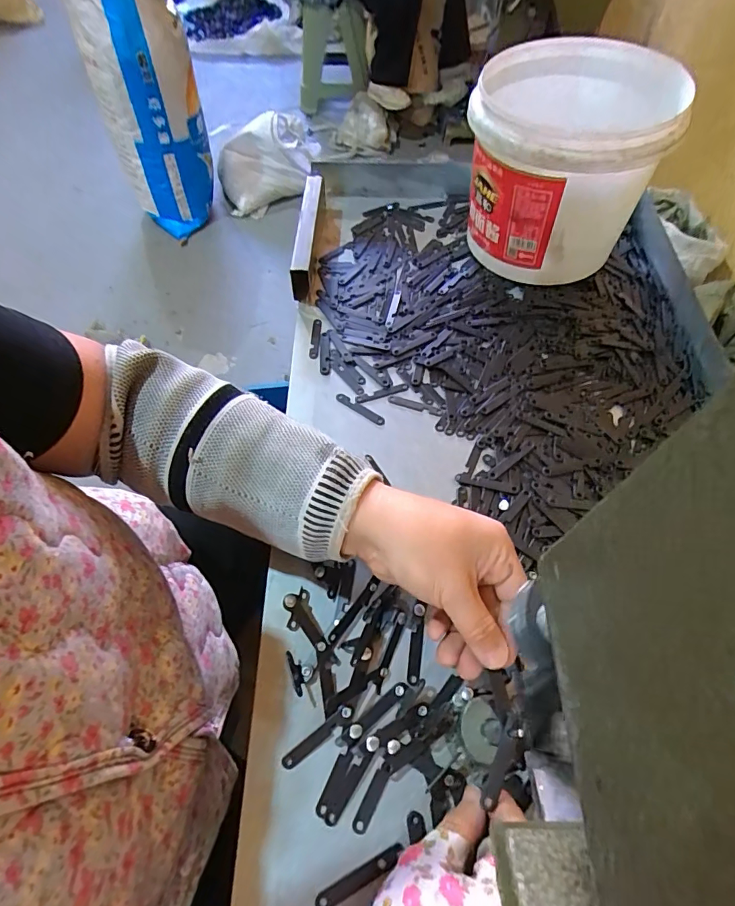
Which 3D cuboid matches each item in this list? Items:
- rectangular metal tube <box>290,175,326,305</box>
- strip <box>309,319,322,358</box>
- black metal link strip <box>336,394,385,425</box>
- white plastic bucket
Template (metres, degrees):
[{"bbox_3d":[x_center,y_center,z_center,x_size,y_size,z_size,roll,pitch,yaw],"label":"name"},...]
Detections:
[{"bbox_3d":[-0.066,-0.244,0.525,0.020,0.044,0.174,2,60,2],"label":"rectangular metal tube"},{"bbox_3d":[-0.052,-0.117,0.474,0.009,0.005,0.049,2,60,2],"label":"strip"},{"bbox_3d":[-0.006,-0.041,0.432,0.053,0.004,0.007,32,65,18],"label":"black metal link strip"},{"bbox_3d":[0.196,-0.296,0.488,0.177,0.157,0.206,16,61,10],"label":"white plastic bucket"}]

